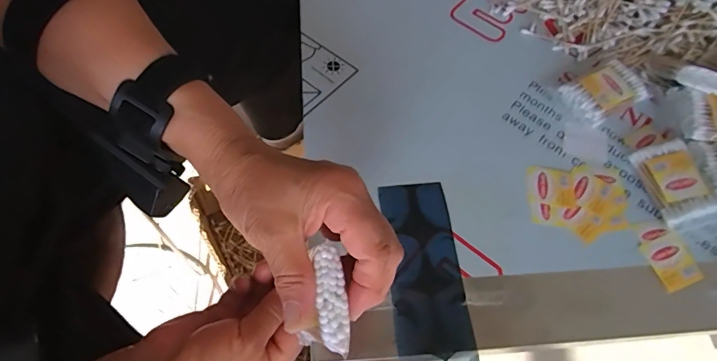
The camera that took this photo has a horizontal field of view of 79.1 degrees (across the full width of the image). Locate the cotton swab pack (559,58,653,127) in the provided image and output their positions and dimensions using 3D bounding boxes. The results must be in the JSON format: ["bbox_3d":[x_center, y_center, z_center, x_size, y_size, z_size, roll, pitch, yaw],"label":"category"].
[{"bbox_3d":[0.253,-0.090,0.450,0.076,0.026,0.051,-24,66,-17],"label":"cotton swab pack"}]

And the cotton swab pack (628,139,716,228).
[{"bbox_3d":[0.297,0.002,0.404,0.055,0.022,0.074,-12,63,-11],"label":"cotton swab pack"}]

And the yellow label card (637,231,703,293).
[{"bbox_3d":[0.272,0.070,0.377,0.040,0.004,0.044,-16,64,-13],"label":"yellow label card"}]

